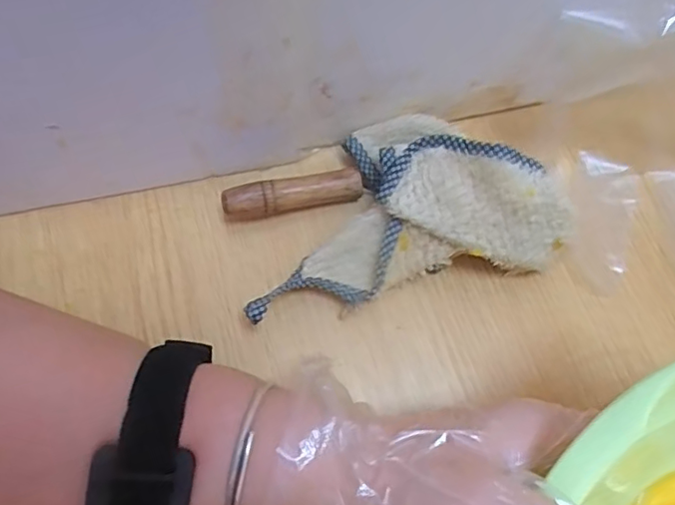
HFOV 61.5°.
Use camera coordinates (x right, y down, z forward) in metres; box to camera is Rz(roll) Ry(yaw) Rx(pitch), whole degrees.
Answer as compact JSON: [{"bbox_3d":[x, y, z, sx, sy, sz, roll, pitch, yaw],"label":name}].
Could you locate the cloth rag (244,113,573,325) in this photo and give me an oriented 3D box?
[{"bbox_3d":[0.030,-0.028,0.292,0.157,0.052,0.093,-11,70,-7],"label":"cloth rag"}]

